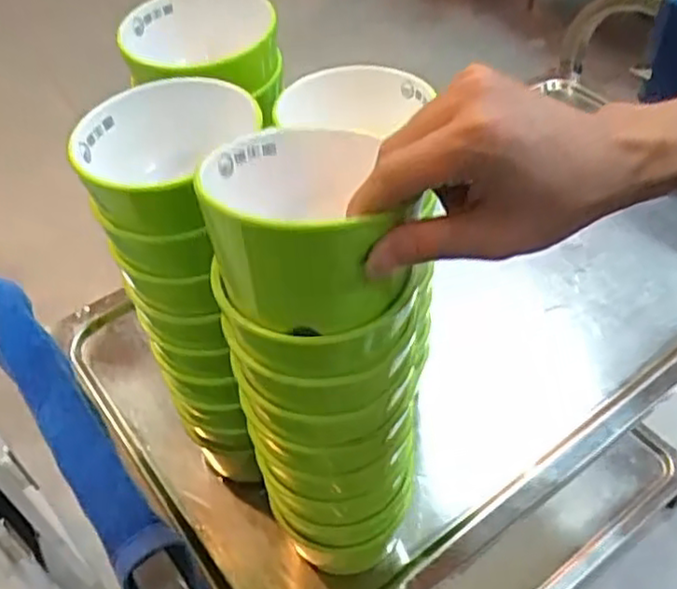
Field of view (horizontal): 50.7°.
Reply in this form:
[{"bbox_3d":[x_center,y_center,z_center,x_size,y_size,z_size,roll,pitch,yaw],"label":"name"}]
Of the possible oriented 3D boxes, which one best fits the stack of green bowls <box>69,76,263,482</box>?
[{"bbox_3d":[-0.097,0.011,0.523,0.094,0.309,0.105,4,48,6],"label":"stack of green bowls"}]

